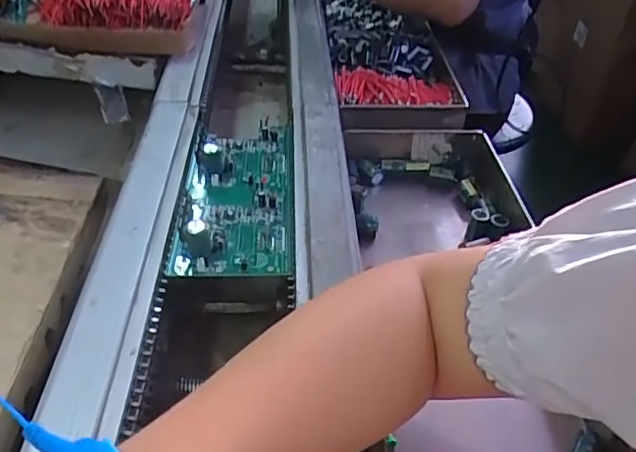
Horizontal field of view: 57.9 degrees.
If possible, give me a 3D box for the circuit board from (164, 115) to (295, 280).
[{"bbox_3d":[-0.069,-0.034,0.501,0.092,0.030,0.198,-3,41,0],"label":"circuit board"}]

